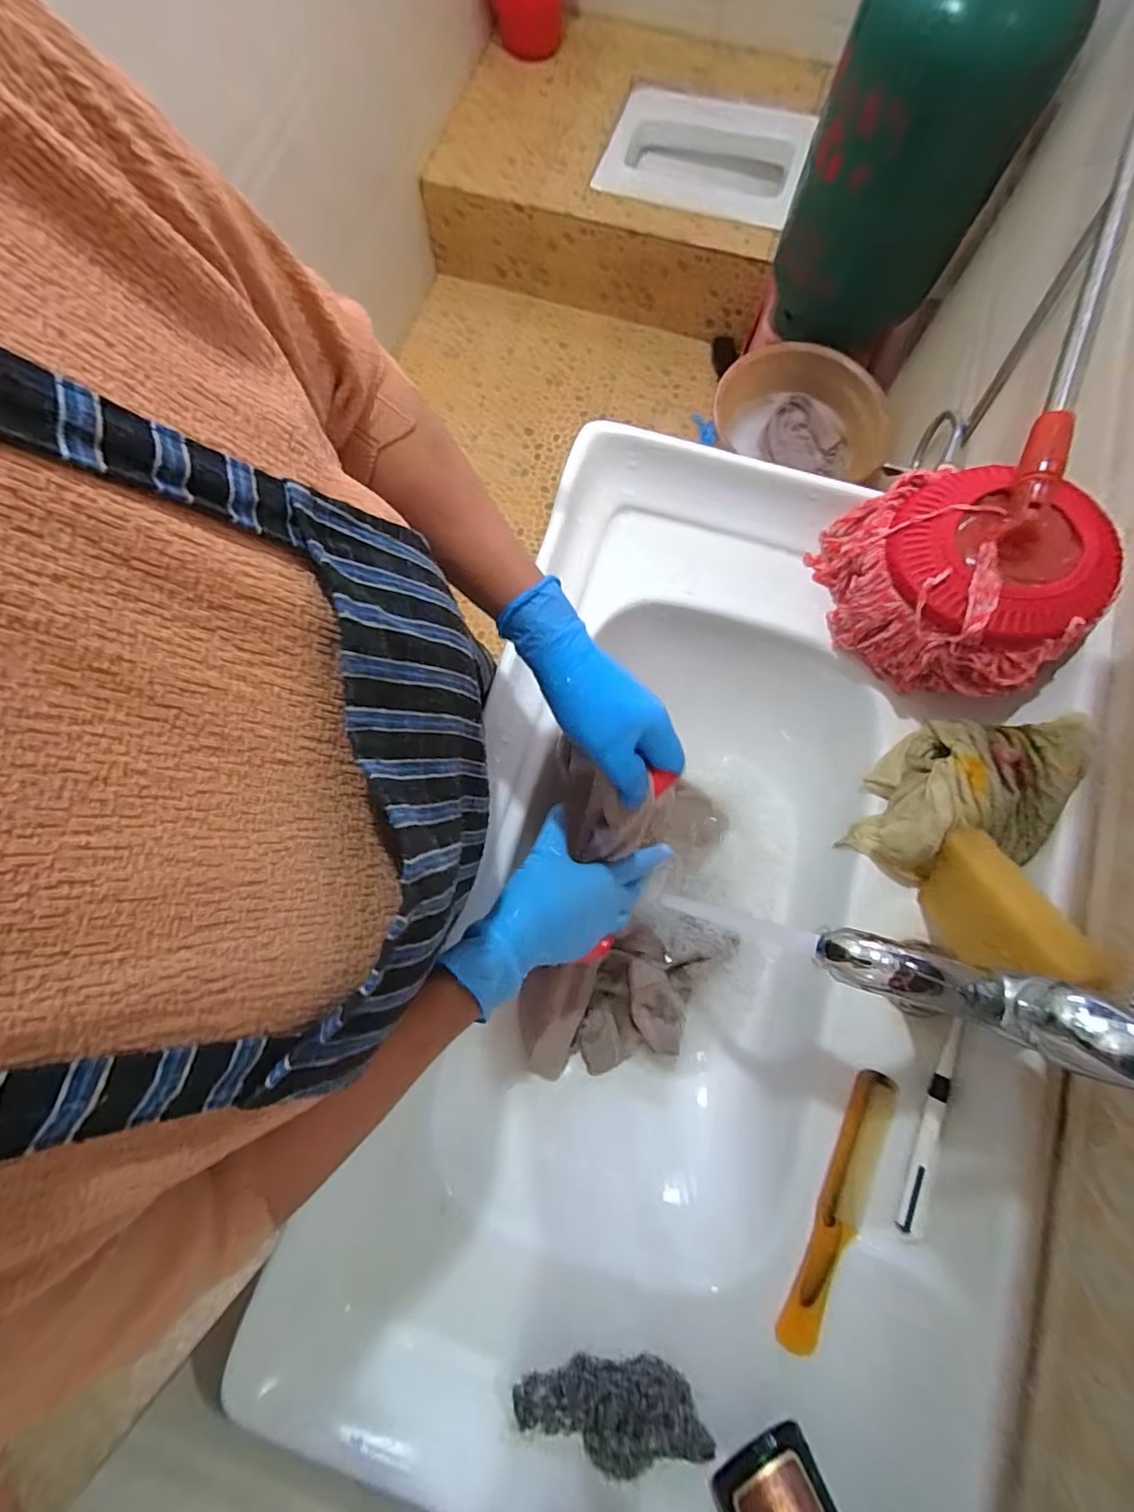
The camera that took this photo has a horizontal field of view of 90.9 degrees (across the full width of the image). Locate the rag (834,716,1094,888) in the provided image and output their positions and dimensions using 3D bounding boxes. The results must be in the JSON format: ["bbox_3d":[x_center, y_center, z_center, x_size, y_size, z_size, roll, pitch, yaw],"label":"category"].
[{"bbox_3d":[0.315,0.035,0.446,0.103,0.101,0.140,19,78,5],"label":"rag"}]

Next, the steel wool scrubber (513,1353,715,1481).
[{"bbox_3d":[0.032,0.450,0.378,0.131,0.030,0.056,1,77,1],"label":"steel wool scrubber"}]

